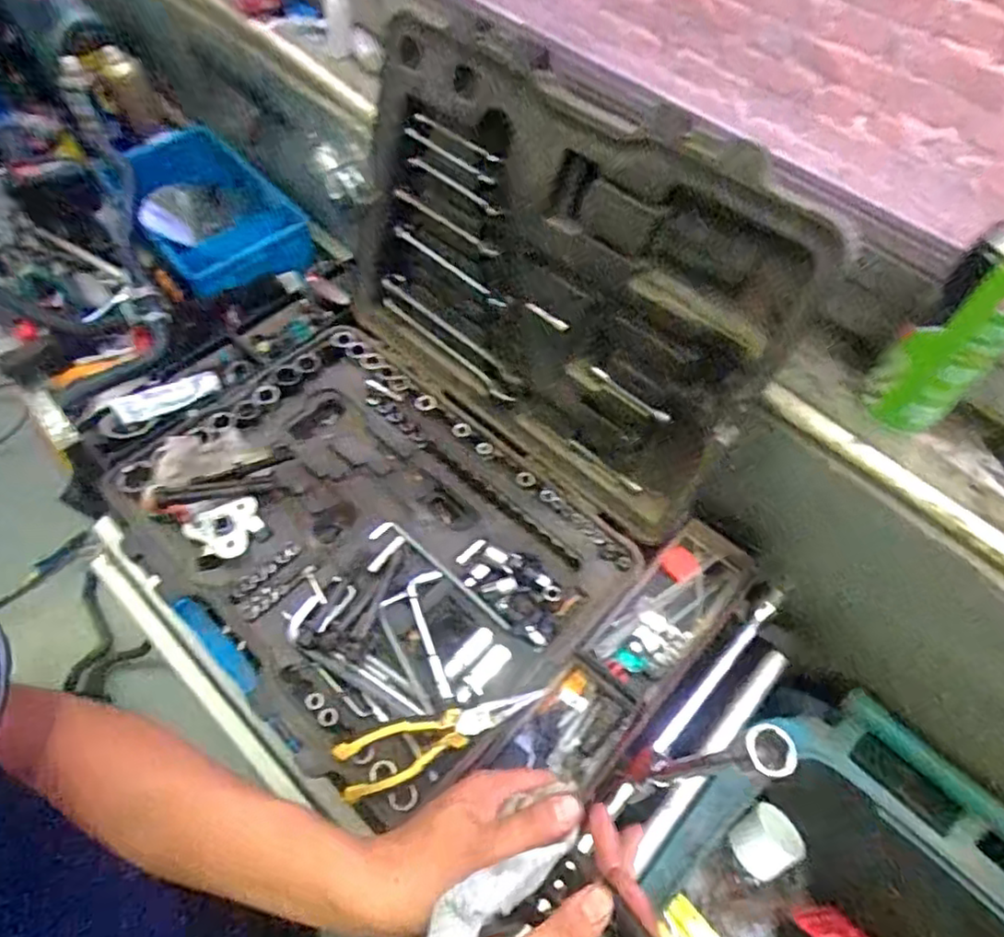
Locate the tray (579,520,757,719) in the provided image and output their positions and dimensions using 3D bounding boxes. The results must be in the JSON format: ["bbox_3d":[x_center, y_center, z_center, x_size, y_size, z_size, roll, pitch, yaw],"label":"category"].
[{"bbox_3d":[0.173,0.149,0.665,0.093,0.034,0.208,39,63,20],"label":"tray"}]

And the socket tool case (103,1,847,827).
[{"bbox_3d":[-0.108,-0.075,0.601,0.532,0.334,0.509,38,63,20],"label":"socket tool case"}]

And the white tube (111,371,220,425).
[{"bbox_3d":[-0.391,-0.084,0.756,0.116,0.017,0.035,-29,63,-20],"label":"white tube"}]

